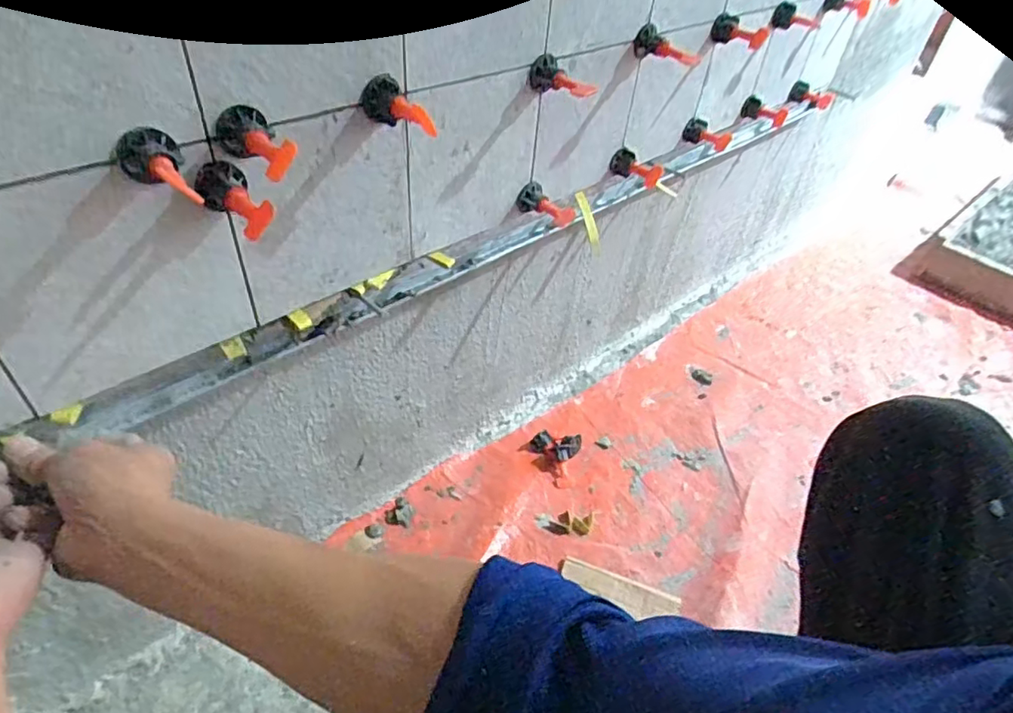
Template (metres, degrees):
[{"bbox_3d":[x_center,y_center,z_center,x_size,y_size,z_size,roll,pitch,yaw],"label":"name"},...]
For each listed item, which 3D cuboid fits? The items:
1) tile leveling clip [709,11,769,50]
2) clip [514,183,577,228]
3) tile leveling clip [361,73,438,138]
[{"bbox_3d":[0.286,-0.397,0.728,0.064,0.029,0.032,20,46,14],"label":"tile leveling clip"},{"bbox_3d":[0.042,-0.157,0.623,0.061,0.032,0.025,27,46,21],"label":"clip"},{"bbox_3d":[-0.079,-0.178,0.431,0.030,0.029,0.057,-27,52,-31],"label":"tile leveling clip"}]

